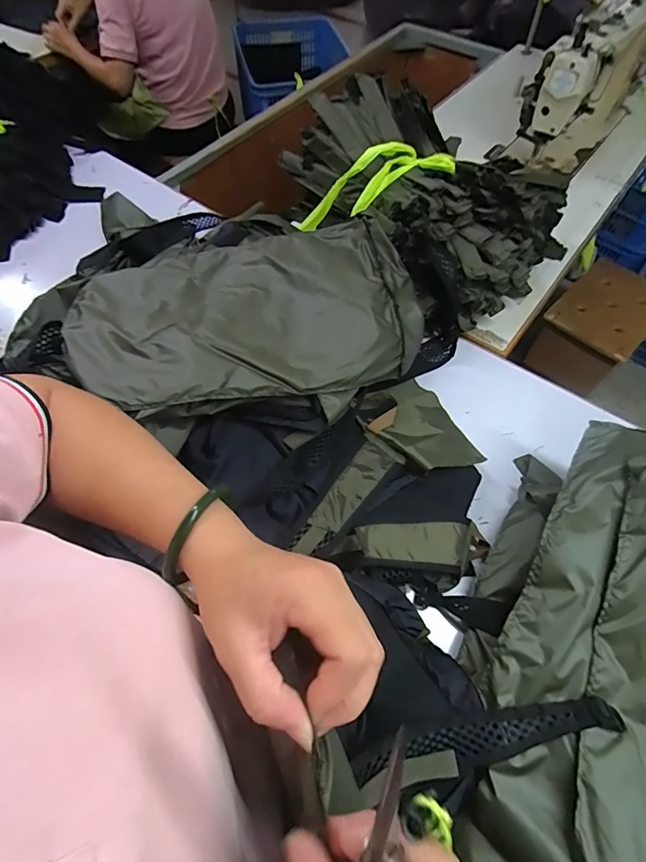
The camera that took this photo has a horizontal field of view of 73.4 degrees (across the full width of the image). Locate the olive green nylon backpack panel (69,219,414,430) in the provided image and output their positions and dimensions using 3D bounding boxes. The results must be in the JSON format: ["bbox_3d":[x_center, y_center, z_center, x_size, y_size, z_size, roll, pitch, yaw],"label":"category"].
[{"bbox_3d":[-0.092,-0.168,0.645,0.493,0.118,0.303,-15,62,-8],"label":"olive green nylon backpack panel"}]

